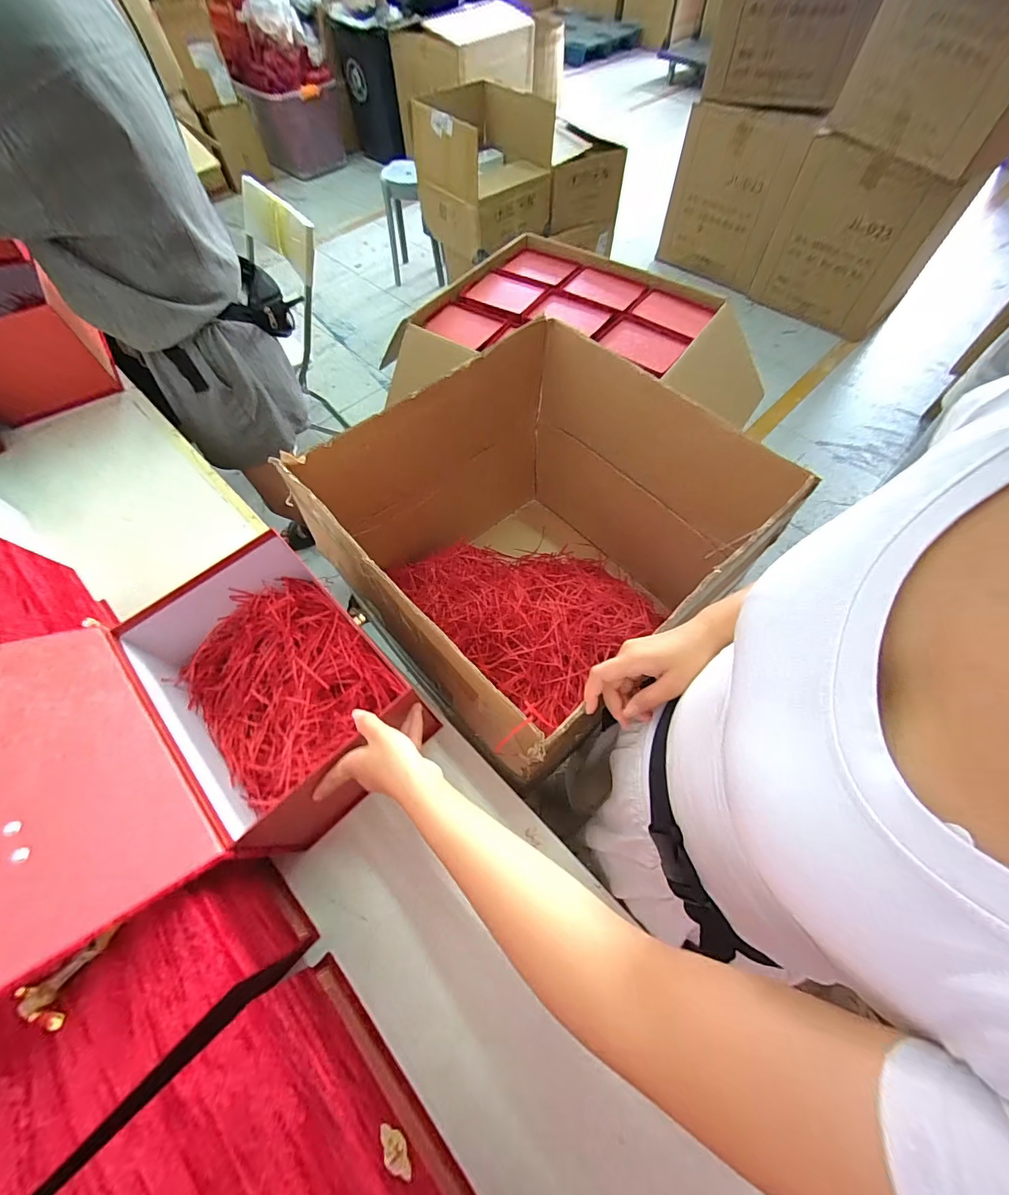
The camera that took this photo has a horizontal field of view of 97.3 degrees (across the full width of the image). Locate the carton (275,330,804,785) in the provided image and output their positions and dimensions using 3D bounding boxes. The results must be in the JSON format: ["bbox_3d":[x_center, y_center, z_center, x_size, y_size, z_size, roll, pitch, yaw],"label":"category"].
[{"bbox_3d":[0.028,-0.084,0.788,0.514,0.422,0.481,-37,69,-20],"label":"carton"}]

